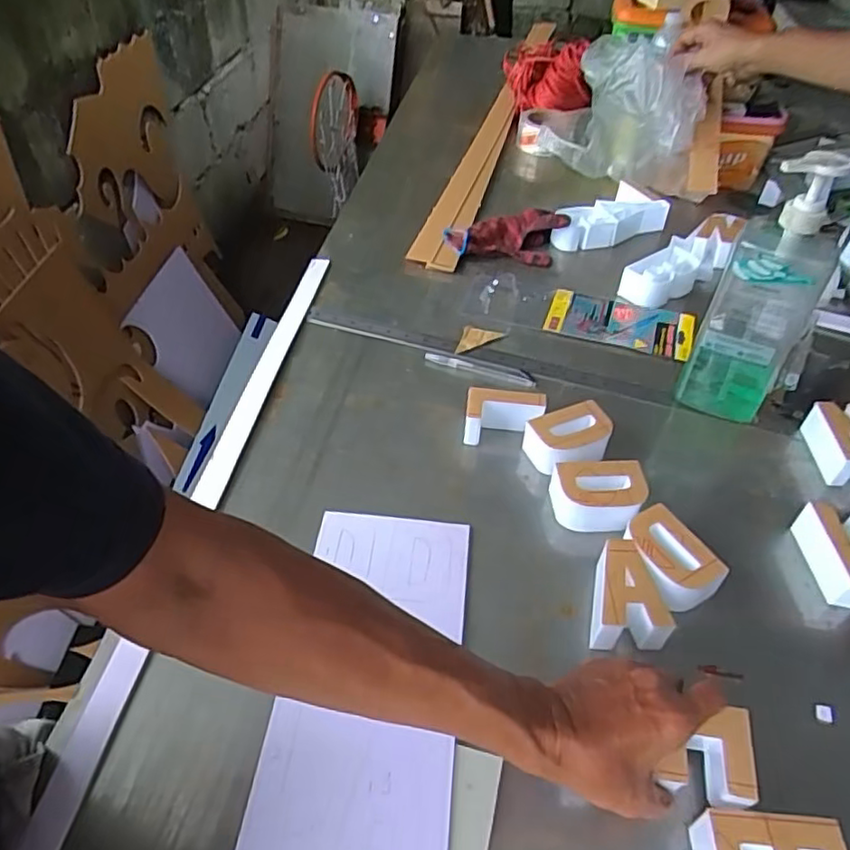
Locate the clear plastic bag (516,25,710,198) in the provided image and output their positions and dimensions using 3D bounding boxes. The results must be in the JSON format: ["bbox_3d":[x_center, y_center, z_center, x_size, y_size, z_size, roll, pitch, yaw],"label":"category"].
[{"bbox_3d":[0.291,-0.525,1.069,0.321,0.232,0.117,29,51,24],"label":"clear plastic bag"}]

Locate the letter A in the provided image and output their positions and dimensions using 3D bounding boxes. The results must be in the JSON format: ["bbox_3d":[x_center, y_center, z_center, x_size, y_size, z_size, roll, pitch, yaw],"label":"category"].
[{"bbox_3d":[0.166,0.145,0.550,0.063,0.044,0.088,0,46,-2],"label":"letter A"}]

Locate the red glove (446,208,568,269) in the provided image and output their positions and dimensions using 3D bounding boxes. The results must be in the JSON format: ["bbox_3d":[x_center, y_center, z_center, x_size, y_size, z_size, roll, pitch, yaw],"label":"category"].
[{"bbox_3d":[0.122,-0.282,0.960,0.183,0.045,0.083,0,46,-2],"label":"red glove"}]

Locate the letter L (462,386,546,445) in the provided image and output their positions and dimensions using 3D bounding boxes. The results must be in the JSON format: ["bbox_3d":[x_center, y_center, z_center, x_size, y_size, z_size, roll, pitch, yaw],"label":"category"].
[{"bbox_3d":[0.085,-0.008,0.693,0.084,0.047,0.048,3,46,1],"label":"letter L"}]

